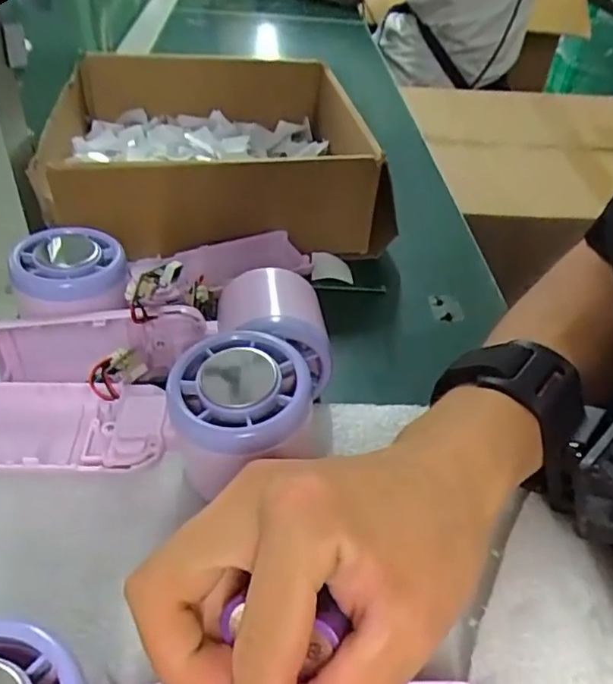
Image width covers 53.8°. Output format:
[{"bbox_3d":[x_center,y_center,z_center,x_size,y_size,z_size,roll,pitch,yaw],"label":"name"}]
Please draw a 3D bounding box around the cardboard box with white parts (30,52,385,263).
[{"bbox_3d":[-0.062,-0.139,0.450,0.232,0.078,0.210,0,43,-10],"label":"cardboard box with white parts"}]

